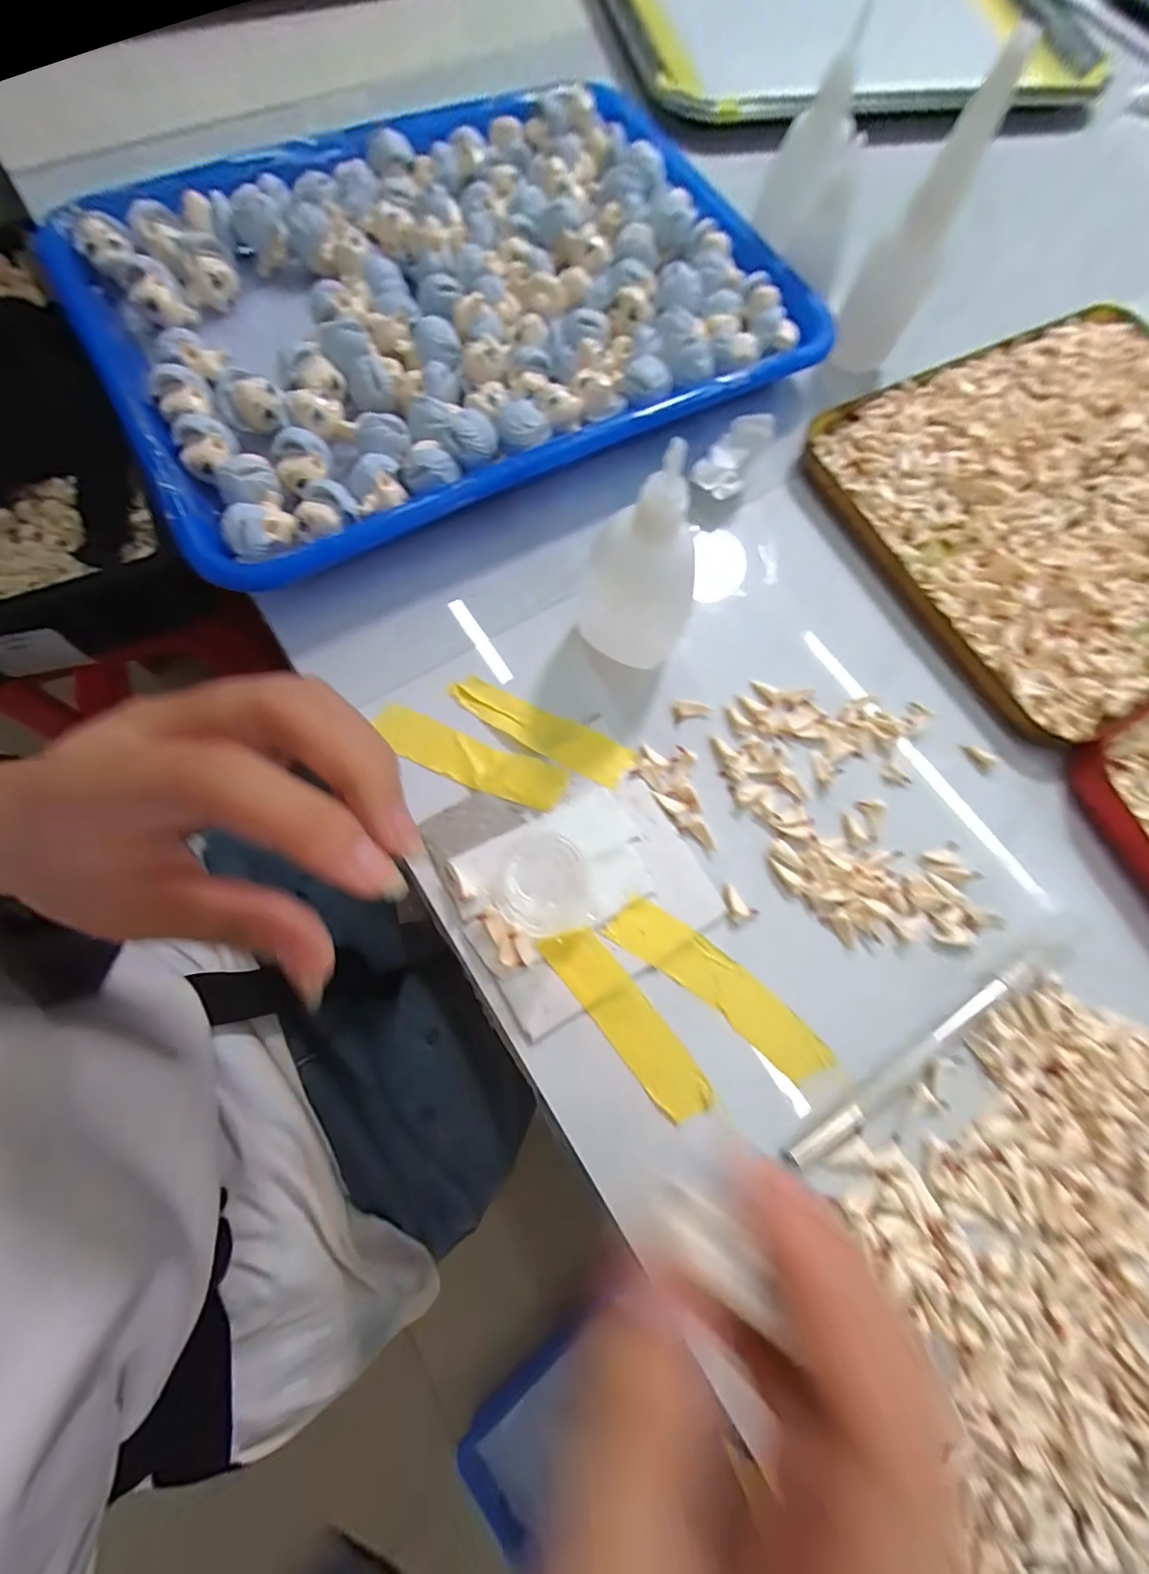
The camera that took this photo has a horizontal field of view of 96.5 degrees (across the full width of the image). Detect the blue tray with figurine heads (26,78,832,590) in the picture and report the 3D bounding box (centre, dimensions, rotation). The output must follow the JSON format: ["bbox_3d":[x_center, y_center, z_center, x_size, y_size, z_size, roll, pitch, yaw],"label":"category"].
[{"bbox_3d":[-0.065,-0.250,0.267,0.331,0.039,0.257,-30,79,-11],"label":"blue tray with figurine heads"}]

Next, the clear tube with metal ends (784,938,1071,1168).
[{"bbox_3d":[0.132,0.096,0.189,0.132,0.005,0.009,-30,79,-11],"label":"clear tube with metal ends"}]

